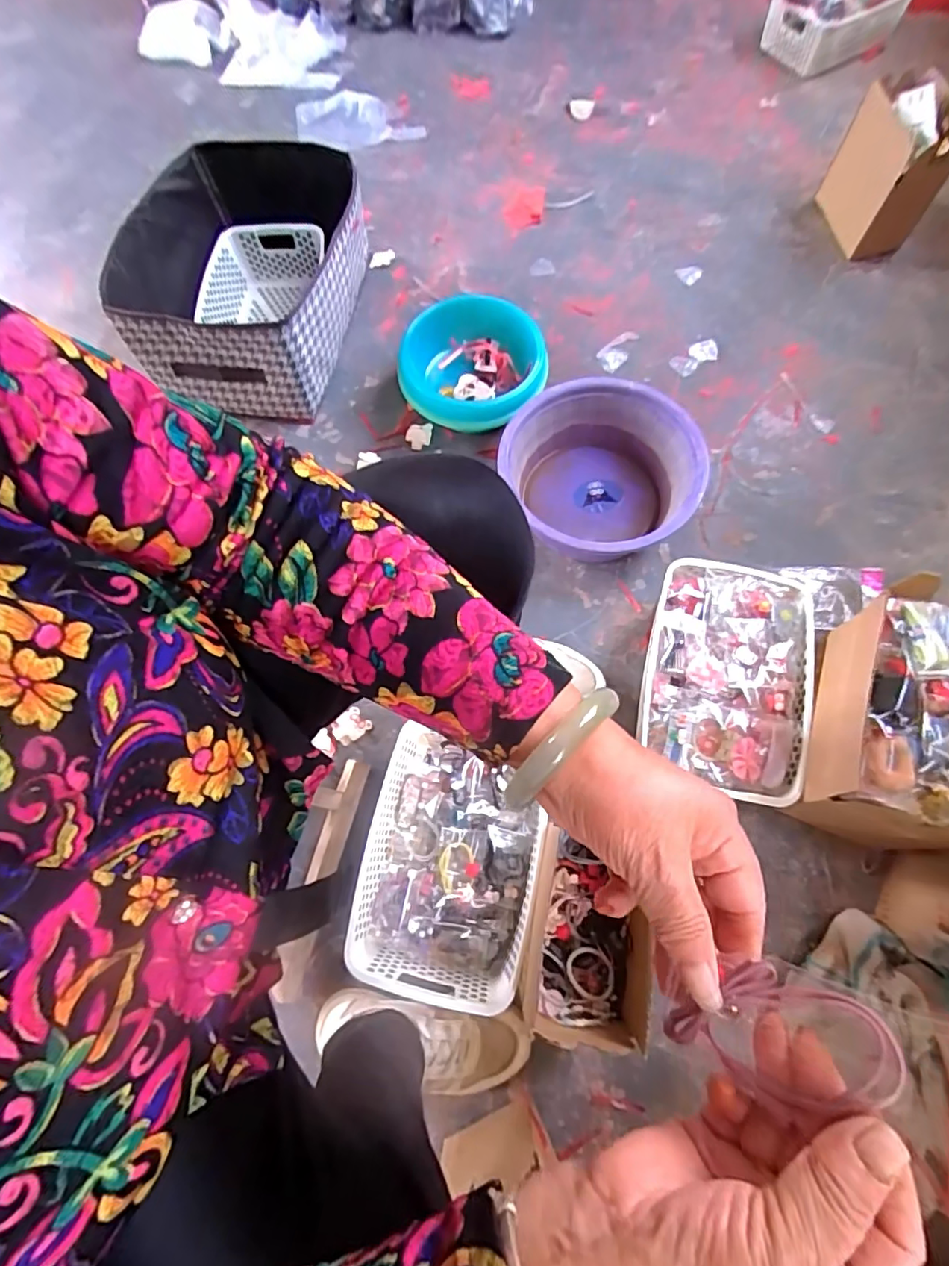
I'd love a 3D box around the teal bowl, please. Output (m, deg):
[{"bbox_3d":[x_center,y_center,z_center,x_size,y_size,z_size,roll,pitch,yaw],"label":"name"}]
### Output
[{"bbox_3d":[-0.008,-0.424,0.882,0.224,0.110,0.212,0,73,1],"label":"teal bowl"}]

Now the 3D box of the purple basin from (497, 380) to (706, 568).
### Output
[{"bbox_3d":[0.187,-0.238,0.811,0.257,0.108,0.289,-26,75,-7],"label":"purple basin"}]

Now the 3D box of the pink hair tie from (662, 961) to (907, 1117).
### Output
[{"bbox_3d":[0.117,0.158,0.214,0.080,0.011,0.047,3,90,36],"label":"pink hair tie"}]

